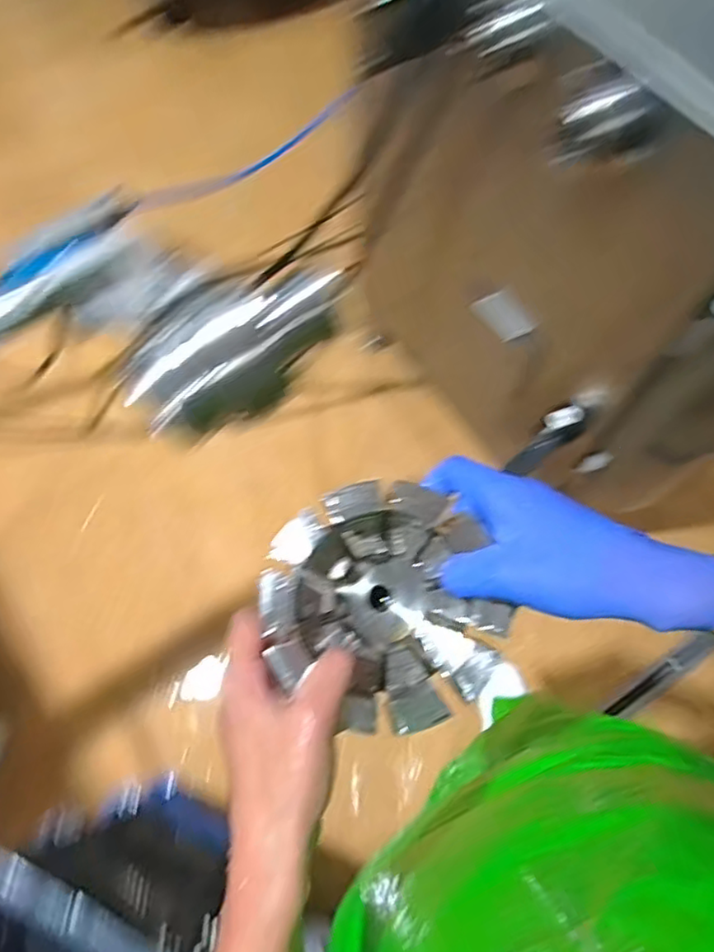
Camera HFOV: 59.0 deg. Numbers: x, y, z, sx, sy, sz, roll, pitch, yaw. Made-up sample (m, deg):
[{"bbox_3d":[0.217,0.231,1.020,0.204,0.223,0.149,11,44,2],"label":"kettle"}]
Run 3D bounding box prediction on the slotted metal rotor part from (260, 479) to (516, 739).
[{"bbox_3d":[0.016,0.073,0.353,0.125,0.063,0.120,0,70,-1],"label":"slotted metal rotor part"}]

